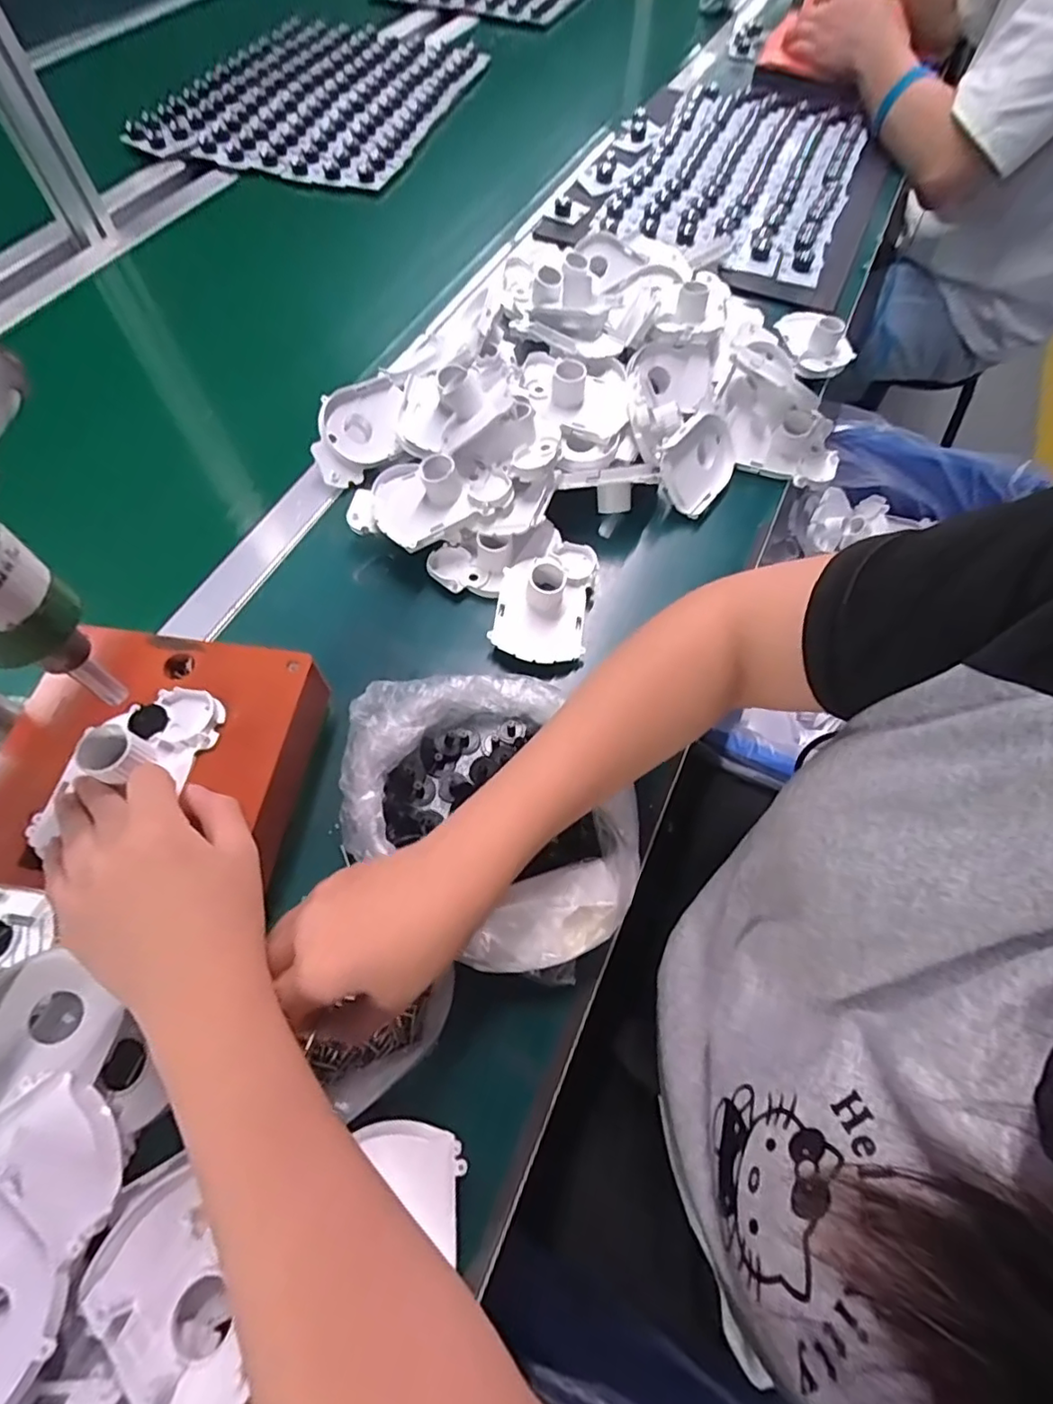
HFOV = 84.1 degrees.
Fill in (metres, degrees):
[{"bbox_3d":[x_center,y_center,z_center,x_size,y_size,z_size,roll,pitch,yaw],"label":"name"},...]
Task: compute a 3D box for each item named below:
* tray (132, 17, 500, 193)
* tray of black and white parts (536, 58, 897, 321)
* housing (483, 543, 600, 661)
[{"bbox_3d":[-0.291,-0.878,0.844,0.359,0.047,0.448,15,63,6],"label":"tray"},{"bbox_3d":[0.287,-0.705,0.773,0.392,0.049,0.502,23,64,10],"label":"tray of black and white parts"},{"bbox_3d":[0.014,-0.076,0.444,0.066,0.042,0.102,11,63,4],"label":"housing"}]

